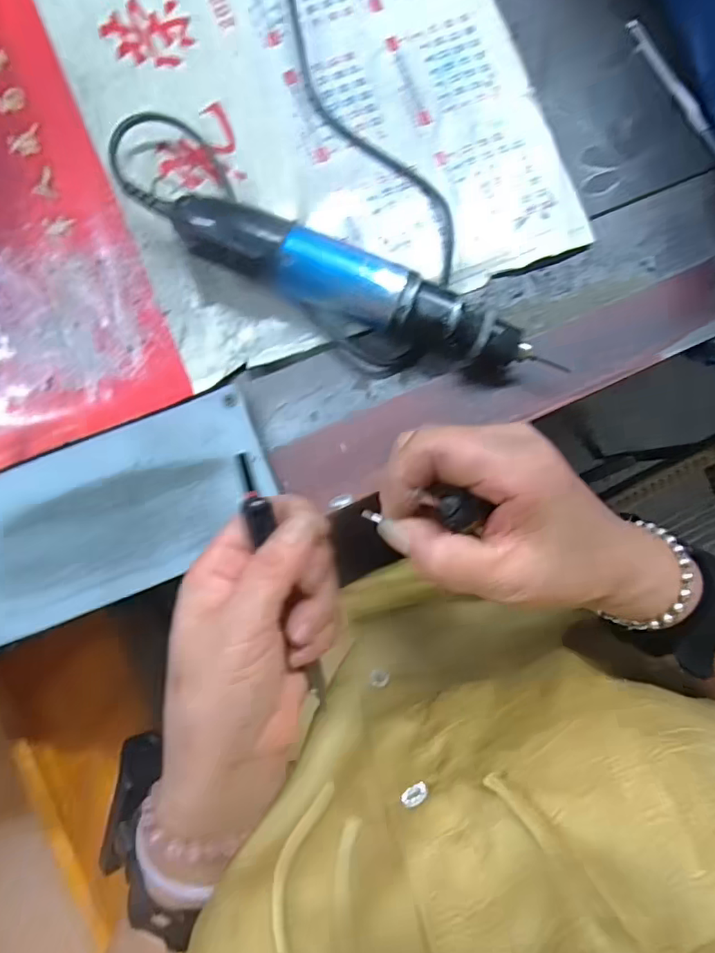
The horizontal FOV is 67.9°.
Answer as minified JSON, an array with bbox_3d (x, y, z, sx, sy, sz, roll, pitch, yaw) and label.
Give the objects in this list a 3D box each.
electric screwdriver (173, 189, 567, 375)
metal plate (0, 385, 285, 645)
[{"bbox_3d":[0.002,-0.110,0.315,0.223,0.043,0.045,18,85,-3],"label":"electric screwdriver"},{"bbox_3d":[-0.148,0.024,0.310,0.197,0.009,0.093,-22,88,-3],"label":"metal plate"}]

